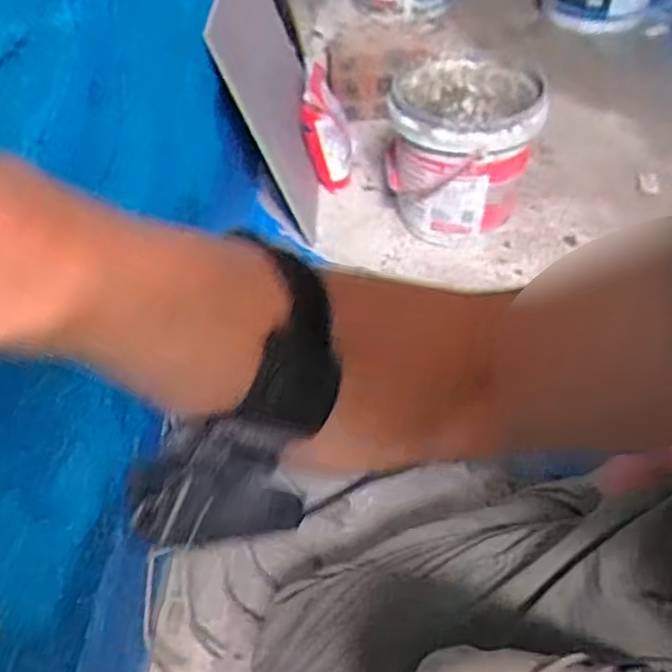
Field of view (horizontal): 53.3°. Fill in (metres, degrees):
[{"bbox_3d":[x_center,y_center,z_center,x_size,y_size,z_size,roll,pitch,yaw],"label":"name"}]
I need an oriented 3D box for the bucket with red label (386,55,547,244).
[{"bbox_3d":[0.201,-0.302,1.069,0.211,0.209,0.231,-2,46,2],"label":"bucket with red label"}]

